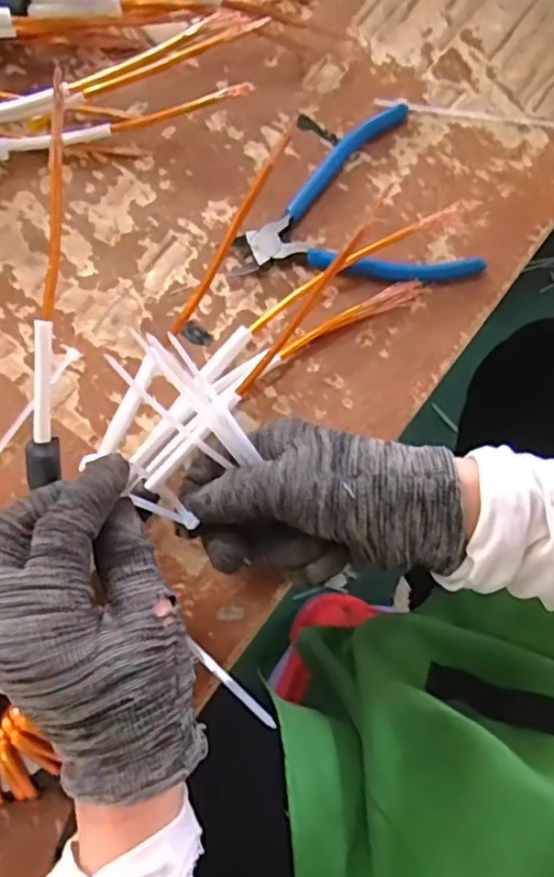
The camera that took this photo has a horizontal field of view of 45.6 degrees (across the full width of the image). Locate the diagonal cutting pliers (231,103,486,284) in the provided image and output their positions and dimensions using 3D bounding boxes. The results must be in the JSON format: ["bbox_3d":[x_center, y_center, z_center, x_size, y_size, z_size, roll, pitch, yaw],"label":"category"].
[{"bbox_3d":[0.051,-0.153,0.403,0.144,0.011,0.116,3,78,0],"label":"diagonal cutting pliers"}]

